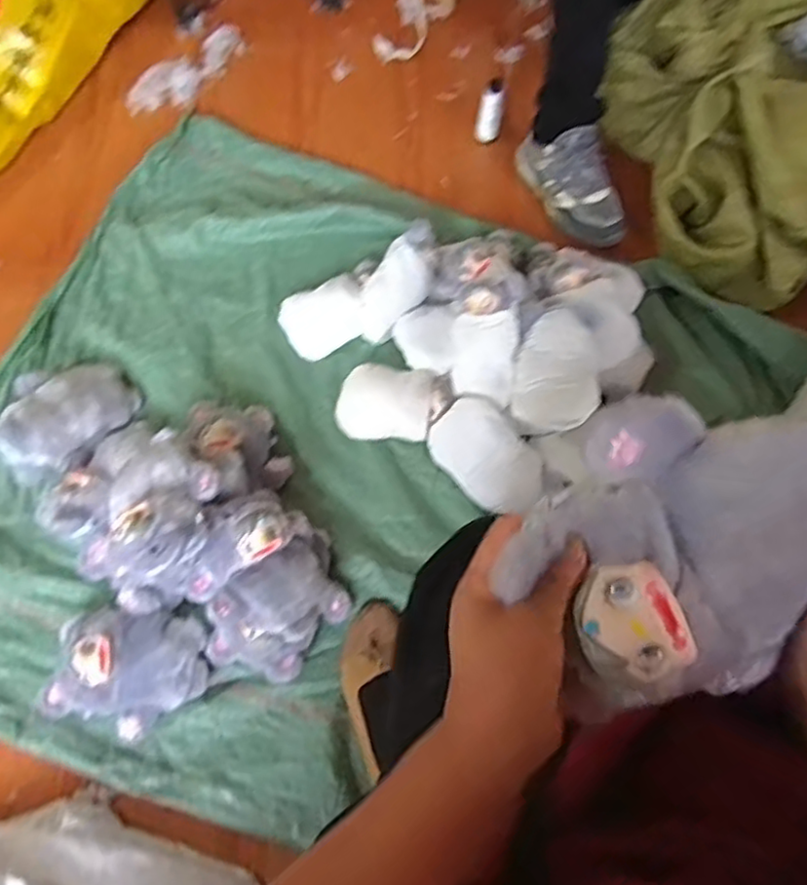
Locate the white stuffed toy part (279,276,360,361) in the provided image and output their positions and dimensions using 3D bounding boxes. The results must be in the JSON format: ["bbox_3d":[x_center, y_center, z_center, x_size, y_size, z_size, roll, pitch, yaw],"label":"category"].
[{"bbox_3d":[-0.121,-0.196,1.032,0.129,0.045,0.093,-29,71,-12],"label":"white stuffed toy part"}]

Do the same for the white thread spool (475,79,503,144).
[{"bbox_3d":[0.153,-0.588,1.161,0.038,0.101,0.033,-1,68,-1],"label":"white thread spool"}]

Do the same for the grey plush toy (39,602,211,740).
[{"bbox_3d":[-0.347,0.287,0.827,0.195,0.057,0.152,4,68,1],"label":"grey plush toy"}]

